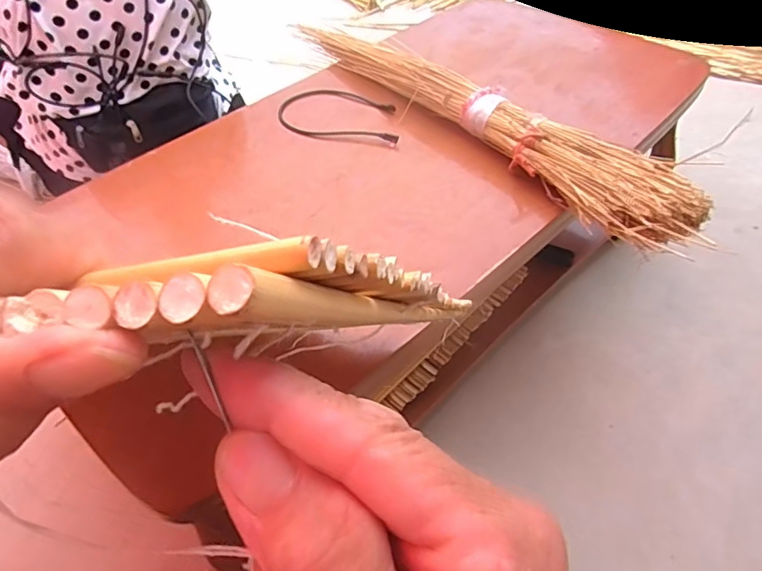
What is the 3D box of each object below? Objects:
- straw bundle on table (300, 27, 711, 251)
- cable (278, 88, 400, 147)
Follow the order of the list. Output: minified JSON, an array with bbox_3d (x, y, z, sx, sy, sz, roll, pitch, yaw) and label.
[{"bbox_3d":[0.124,-0.304,0.843,0.126,0.070,0.843,-28,52,-18],"label":"straw bundle on table"},{"bbox_3d":[-0.065,-0.302,0.903,0.234,0.014,0.130,16,52,19],"label":"cable"}]

